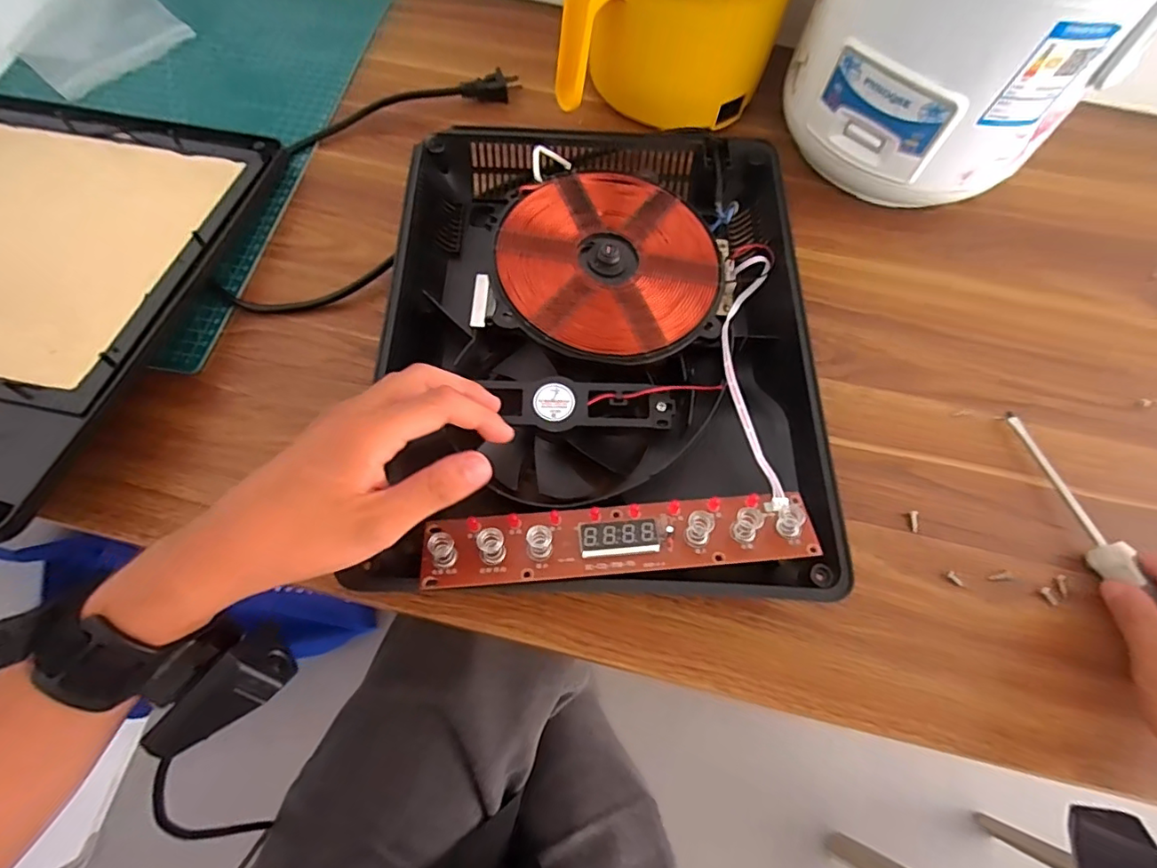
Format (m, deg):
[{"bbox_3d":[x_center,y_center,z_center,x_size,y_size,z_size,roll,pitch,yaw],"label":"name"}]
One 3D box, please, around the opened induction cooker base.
[{"bbox_3d":[0.015,-0.073,0.382,0.266,0.059,0.349,3,66,-1],"label":"opened induction cooker base"}]

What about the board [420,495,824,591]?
[{"bbox_3d":[0.023,0.054,0.297,0.206,0.020,0.036,-3,66,-6],"label":"board"}]

